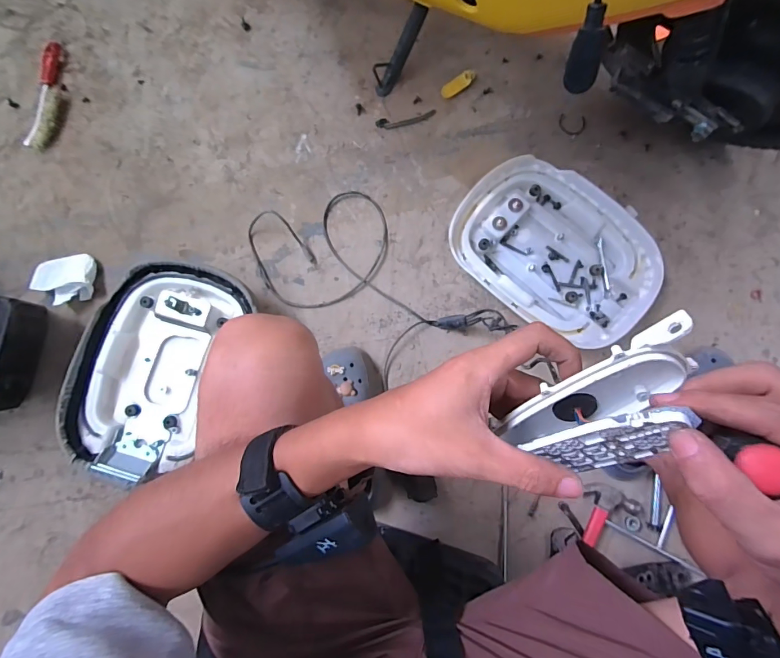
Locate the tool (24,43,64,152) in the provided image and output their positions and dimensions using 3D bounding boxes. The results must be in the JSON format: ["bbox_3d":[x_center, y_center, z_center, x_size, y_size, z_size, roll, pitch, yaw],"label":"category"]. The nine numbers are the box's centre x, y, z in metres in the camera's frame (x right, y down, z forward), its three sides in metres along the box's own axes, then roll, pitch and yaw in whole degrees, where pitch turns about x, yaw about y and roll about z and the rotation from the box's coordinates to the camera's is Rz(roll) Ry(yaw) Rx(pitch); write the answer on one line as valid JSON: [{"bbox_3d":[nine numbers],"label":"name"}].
[{"bbox_3d":[-0.674,-0.463,0.803,0.053,0.020,0.223,5,84,3],"label":"tool"}]

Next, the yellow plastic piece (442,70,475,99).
[{"bbox_3d":[0.135,-0.482,0.794,0.072,0.013,0.029,-37,84,-2],"label":"yellow plastic piece"}]

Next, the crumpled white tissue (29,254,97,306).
[{"bbox_3d":[-0.597,-0.091,0.744,0.098,0.028,0.089,-4,84,2],"label":"crumpled white tissue"}]

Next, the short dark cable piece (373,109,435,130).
[{"bbox_3d":[0.032,-0.411,0.792,0.118,0.004,0.024,-9,83,1],"label":"short dark cable piece"}]

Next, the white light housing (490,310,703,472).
[{"bbox_3d":[0.122,0.050,0.231,0.050,0.047,0.125,28,128,-29],"label":"white light housing"}]

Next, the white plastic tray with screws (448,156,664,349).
[{"bbox_3d":[0.293,-0.145,0.723,0.363,0.046,0.275,29,85,5],"label":"white plastic tray with screws"}]

